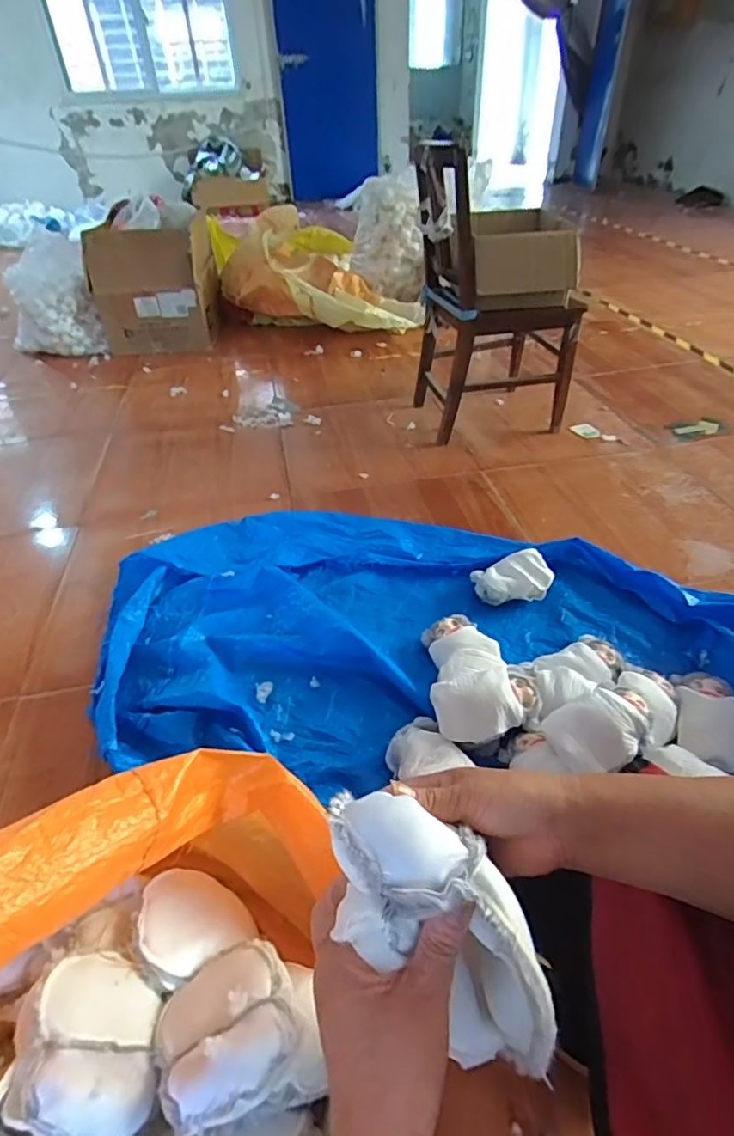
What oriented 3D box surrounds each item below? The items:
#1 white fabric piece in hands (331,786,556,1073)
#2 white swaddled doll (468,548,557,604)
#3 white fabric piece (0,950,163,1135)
[{"bbox_3d":[0.040,0.192,0.298,0.086,0.070,0.155,-35,76,-31],"label":"white fabric piece in hands"},{"bbox_3d":[0.339,0.028,1.256,0.182,0.065,0.114,-12,43,-11],"label":"white swaddled doll"},{"bbox_3d":[-0.283,0.501,0.568,0.156,0.060,0.183,28,7,-28],"label":"white fabric piece"}]

